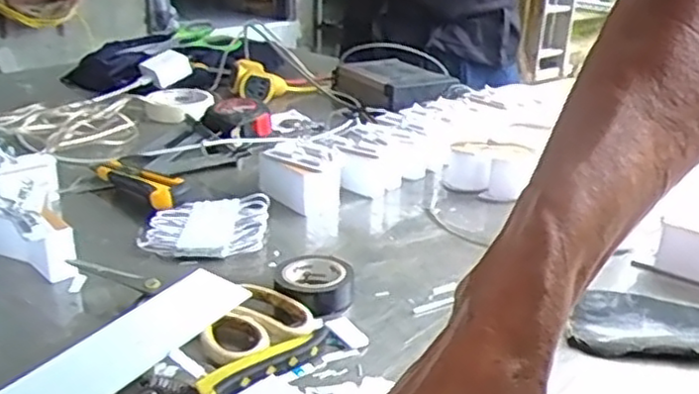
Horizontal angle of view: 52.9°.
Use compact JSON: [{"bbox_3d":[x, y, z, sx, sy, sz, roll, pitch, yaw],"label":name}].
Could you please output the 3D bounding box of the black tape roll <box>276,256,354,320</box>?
[{"bbox_3d":[-0.024,0.067,0.528,0.056,0.019,0.060,0,21,0],"label":"black tape roll"}]

